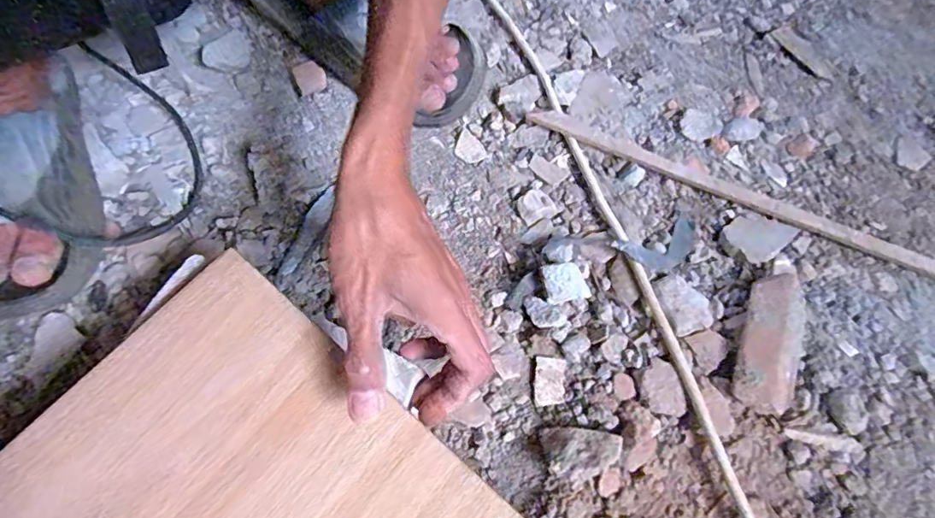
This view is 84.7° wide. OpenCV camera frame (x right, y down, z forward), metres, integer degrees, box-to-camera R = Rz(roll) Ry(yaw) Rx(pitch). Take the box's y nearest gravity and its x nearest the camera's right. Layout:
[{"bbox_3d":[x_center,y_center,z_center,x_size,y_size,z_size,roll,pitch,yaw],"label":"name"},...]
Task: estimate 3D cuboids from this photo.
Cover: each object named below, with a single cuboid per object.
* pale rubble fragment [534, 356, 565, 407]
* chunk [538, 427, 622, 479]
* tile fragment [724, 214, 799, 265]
[{"bbox_3d":[0.068,0.102,0.428,0.024,0.009,0.038,4,66,0],"label":"pale rubble fragment"},{"bbox_3d":[0.087,0.147,0.391,0.055,0.022,0.035,1,66,-1],"label":"chunk"},{"bbox_3d":[0.270,-0.023,0.475,0.052,0.008,0.046,-34,71,-15],"label":"tile fragment"}]

